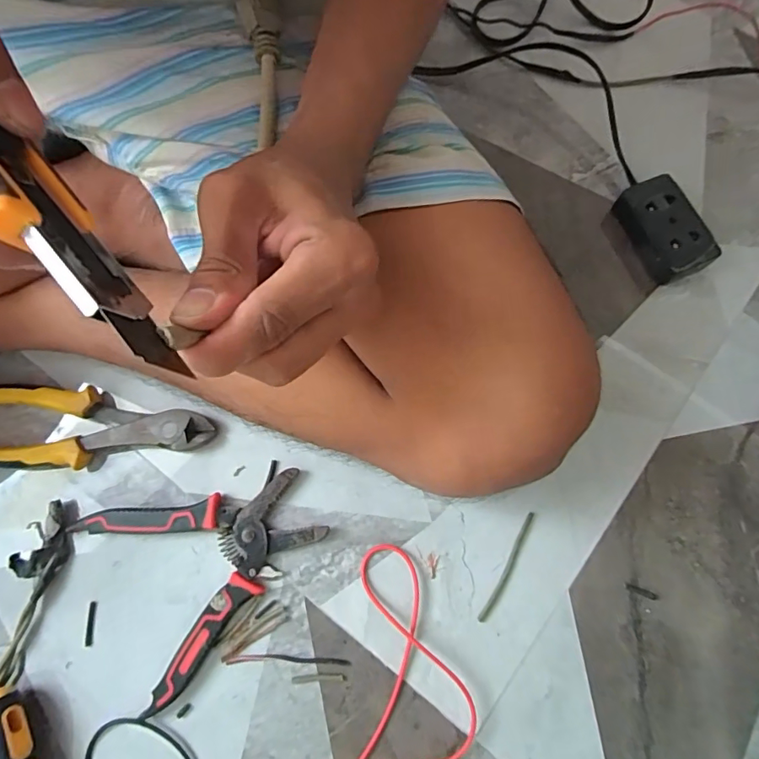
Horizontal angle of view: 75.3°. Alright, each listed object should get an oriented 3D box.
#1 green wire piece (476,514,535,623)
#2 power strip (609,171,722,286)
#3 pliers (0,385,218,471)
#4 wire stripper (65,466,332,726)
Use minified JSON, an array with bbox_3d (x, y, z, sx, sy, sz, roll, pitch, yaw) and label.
[{"bbox_3d":[0.088,0.127,0.331,0.007,0.004,0.078,29,78,8],"label":"green wire piece"},{"bbox_3d":[0.219,-0.116,0.381,0.040,0.027,0.078,-23,76,-5],"label":"power strip"},{"bbox_3d":[-0.218,0.036,0.354,0.193,0.021,0.055,2,75,2],"label":"pliers"},{"bbox_3d":[-0.116,0.117,0.334,0.147,0.011,0.128,-32,77,-7],"label":"wire stripper"}]

